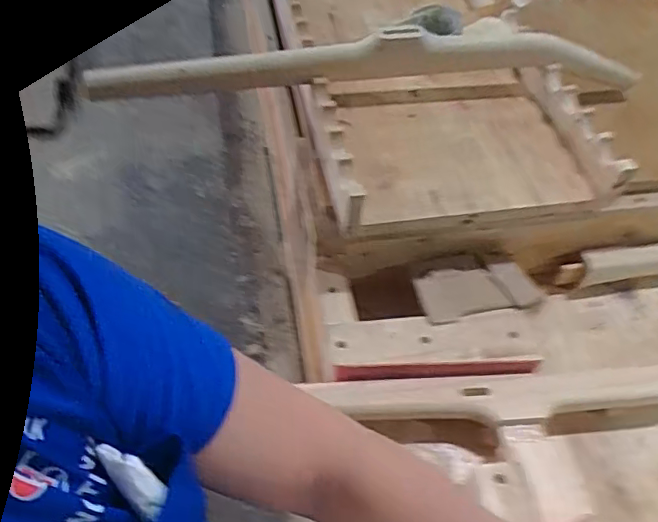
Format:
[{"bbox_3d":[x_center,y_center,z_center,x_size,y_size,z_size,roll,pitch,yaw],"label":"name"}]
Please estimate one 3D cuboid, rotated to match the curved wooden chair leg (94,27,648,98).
[{"bbox_3d":[0.081,-0.269,0.789,0.769,0.089,0.090,-11,53,-12],"label":"curved wooden chair leg"}]

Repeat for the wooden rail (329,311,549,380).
[{"bbox_3d":[0.127,0.102,0.701,0.252,0.023,0.076,-3,51,-6],"label":"wooden rail"}]

